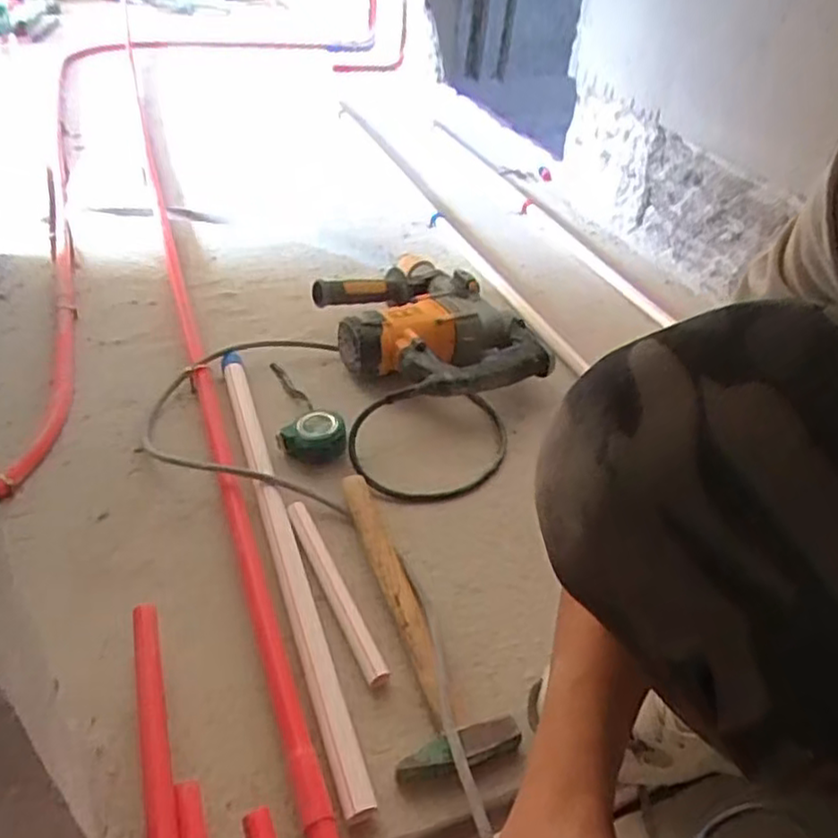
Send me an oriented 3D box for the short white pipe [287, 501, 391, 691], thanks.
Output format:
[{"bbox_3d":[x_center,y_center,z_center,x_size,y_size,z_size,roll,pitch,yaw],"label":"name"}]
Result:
[{"bbox_3d":[-0.080,0.157,0.657,0.021,0.014,0.210,-16,44,-24],"label":"short white pipe"}]

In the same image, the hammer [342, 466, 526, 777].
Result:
[{"bbox_3d":[0.000,0.165,0.645,0.095,0.034,0.314,-5,40,-12],"label":"hammer"}]

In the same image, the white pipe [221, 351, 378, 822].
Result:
[{"bbox_3d":[-0.140,0.105,0.704,0.029,0.028,0.574,-11,42,-18],"label":"white pipe"}]

